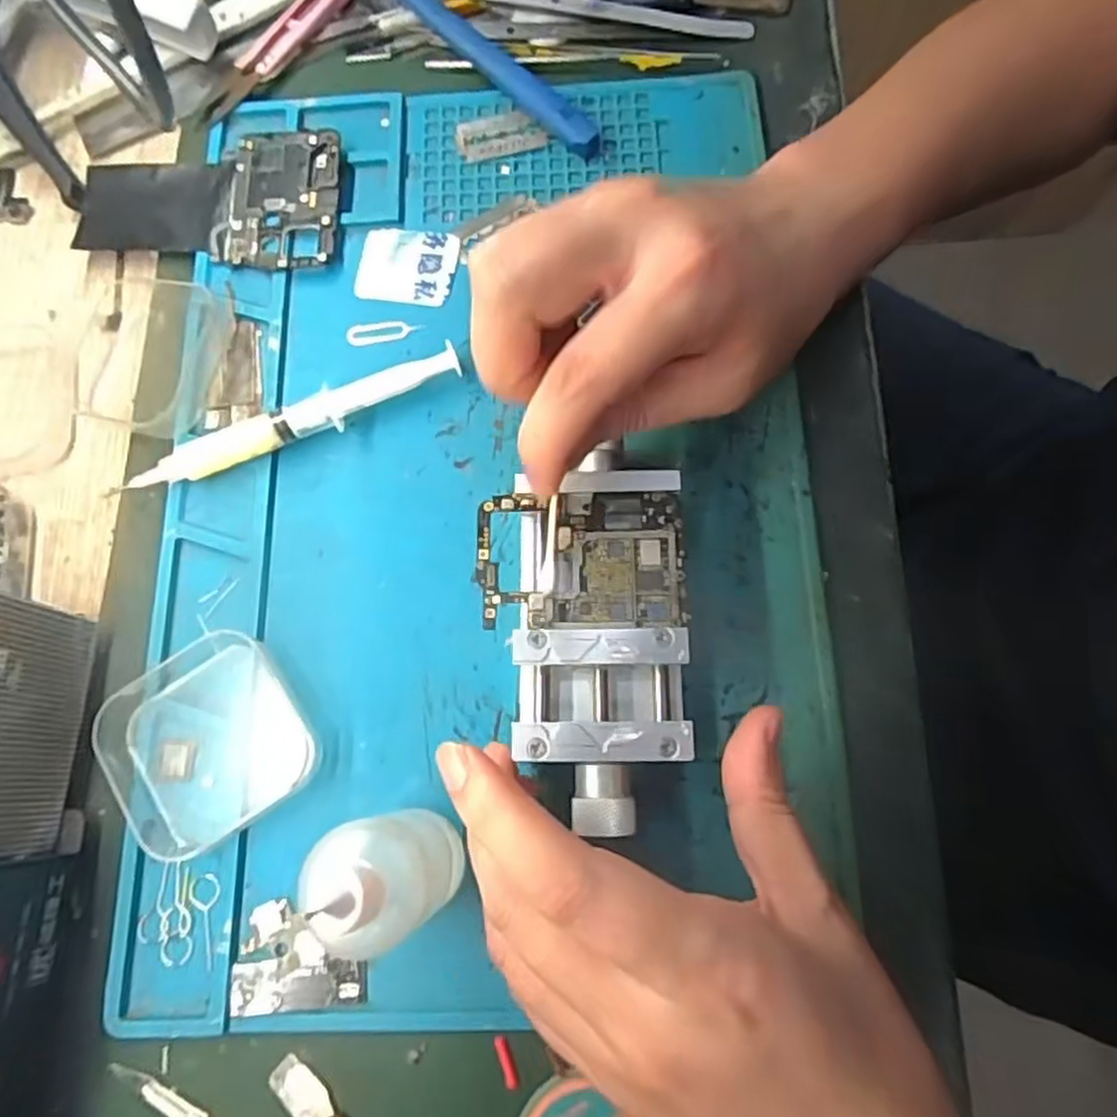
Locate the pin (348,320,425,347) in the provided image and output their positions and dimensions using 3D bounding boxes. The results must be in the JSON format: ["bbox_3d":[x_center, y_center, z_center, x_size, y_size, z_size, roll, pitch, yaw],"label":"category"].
[{"bbox_3d":[-0.072,-0.095,0.302,0.032,0.004,0.010,-7,75,-1],"label":"pin"}]

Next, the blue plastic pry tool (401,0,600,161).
[{"bbox_3d":[-0.046,-0.237,0.331,0.175,0.014,0.014,43,80,11],"label":"blue plastic pry tool"}]

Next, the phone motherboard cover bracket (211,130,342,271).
[{"bbox_3d":[-0.121,-0.155,0.318,0.053,0.006,0.066,2,75,2],"label":"phone motherboard cover bracket"}]

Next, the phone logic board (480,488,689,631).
[{"bbox_3d":[0.007,0.000,0.245,0.068,0.004,0.045,0,75,1],"label":"phone logic board"}]

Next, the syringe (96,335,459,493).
[{"bbox_3d":[-0.103,-0.052,0.286,0.135,0.015,0.018,-27,76,-6],"label":"syringe"}]

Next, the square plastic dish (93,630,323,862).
[{"bbox_3d":[-0.123,0.063,0.255,0.064,0.015,0.067,-33,77,-7],"label":"square plastic dish"}]

